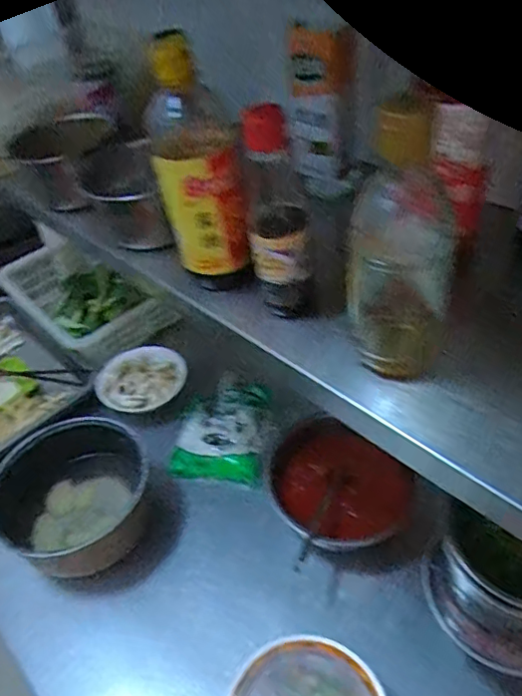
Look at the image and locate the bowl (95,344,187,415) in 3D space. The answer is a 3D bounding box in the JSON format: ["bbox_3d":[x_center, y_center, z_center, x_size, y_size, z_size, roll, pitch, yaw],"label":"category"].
[{"bbox_3d":[-0.202,0.048,0.949,0.146,0.039,0.125,-12,43,-5],"label":"bowl"}]

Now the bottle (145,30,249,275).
[{"bbox_3d":[-0.054,-0.145,0.461,0.056,0.186,0.055,-24,45,-17],"label":"bottle"}]

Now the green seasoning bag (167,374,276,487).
[{"bbox_3d":[-0.061,0.132,0.877,0.149,0.062,0.160,4,44,12],"label":"green seasoning bag"}]

